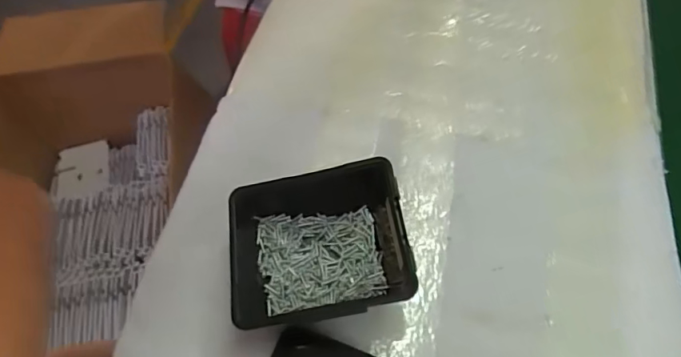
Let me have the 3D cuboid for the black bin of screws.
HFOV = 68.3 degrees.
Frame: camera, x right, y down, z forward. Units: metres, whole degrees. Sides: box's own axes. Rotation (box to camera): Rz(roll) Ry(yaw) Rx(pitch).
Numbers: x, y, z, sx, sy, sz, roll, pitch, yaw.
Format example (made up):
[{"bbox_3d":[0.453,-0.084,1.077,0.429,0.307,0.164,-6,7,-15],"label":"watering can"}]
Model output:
[{"bbox_3d":[-0.019,0.060,0.418,0.136,0.067,0.119,-8,59,-3],"label":"black bin of screws"}]

